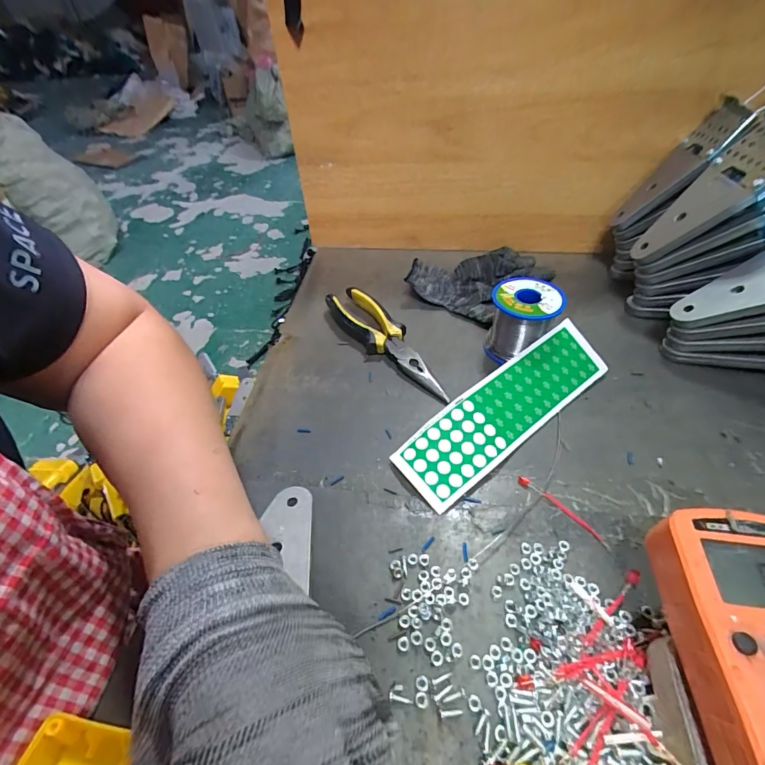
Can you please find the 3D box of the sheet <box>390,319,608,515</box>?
[{"bbox_3d":[0.112,0.020,0.346,0.225,0.015,0.059,-32,72,-23],"label":"sheet"}]

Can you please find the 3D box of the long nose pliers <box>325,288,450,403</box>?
[{"bbox_3d":[0.002,-0.046,0.416,0.046,0.020,0.190,-27,50,-22],"label":"long nose pliers"}]

